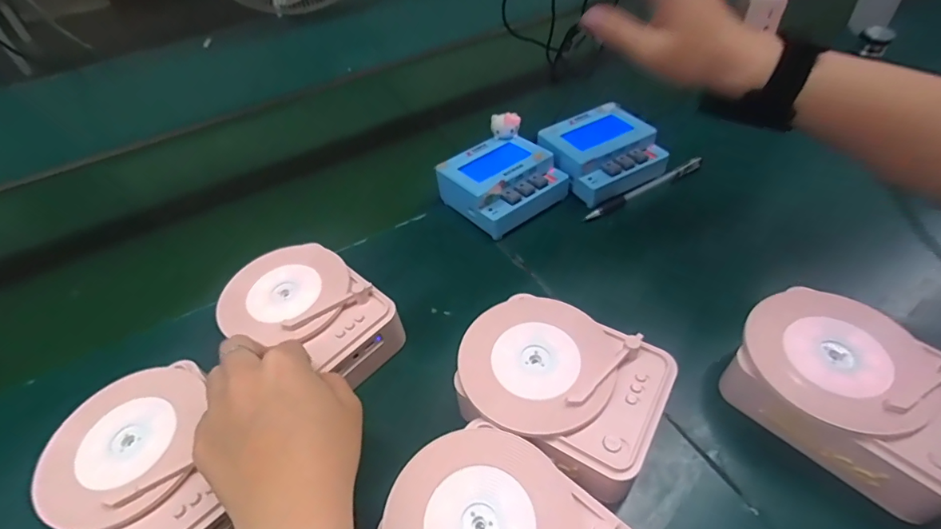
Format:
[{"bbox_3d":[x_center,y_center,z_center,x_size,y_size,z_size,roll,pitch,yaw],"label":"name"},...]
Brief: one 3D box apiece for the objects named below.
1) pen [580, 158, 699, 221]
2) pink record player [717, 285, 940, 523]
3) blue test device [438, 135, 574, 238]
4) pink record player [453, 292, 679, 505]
[{"bbox_3d":[0.186,-0.078,0.485,0.155,0.016,0.013,-26,49,-16],"label":"pen"},{"bbox_3d":[0.242,0.082,0.298,0.104,0.053,0.131,-37,53,-25],"label":"pink record player"},{"bbox_3d":[0.034,-0.084,0.482,0.101,0.051,0.103,-33,52,-22],"label":"blue test device"},{"bbox_3d":[0.059,0.085,0.316,0.128,0.052,0.102,20,52,24],"label":"pink record player"}]

